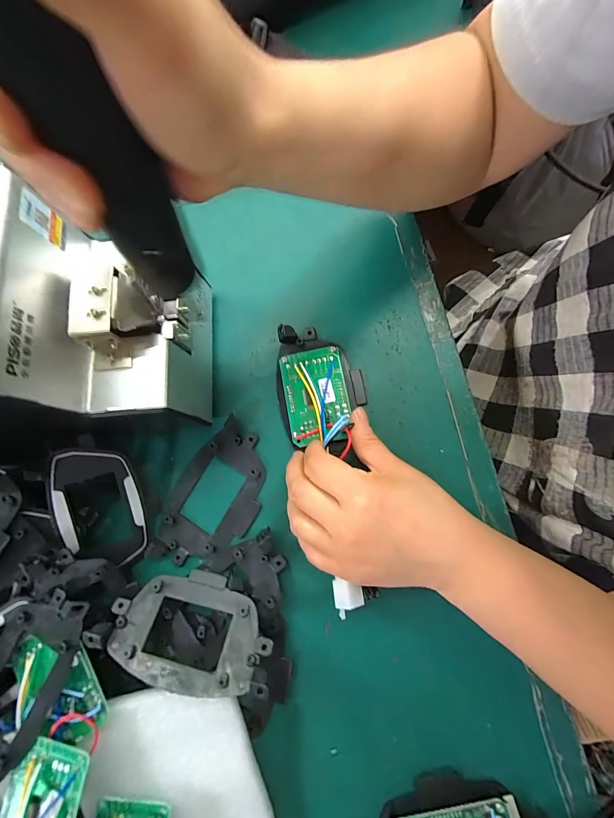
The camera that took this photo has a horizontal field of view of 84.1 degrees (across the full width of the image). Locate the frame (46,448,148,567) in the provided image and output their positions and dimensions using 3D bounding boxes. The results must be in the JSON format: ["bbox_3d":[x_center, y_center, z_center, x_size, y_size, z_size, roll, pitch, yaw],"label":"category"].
[{"bbox_3d":[-0.162,0.075,0.263,0.060,0.007,0.092,-9,96,-17],"label":"frame"}]

